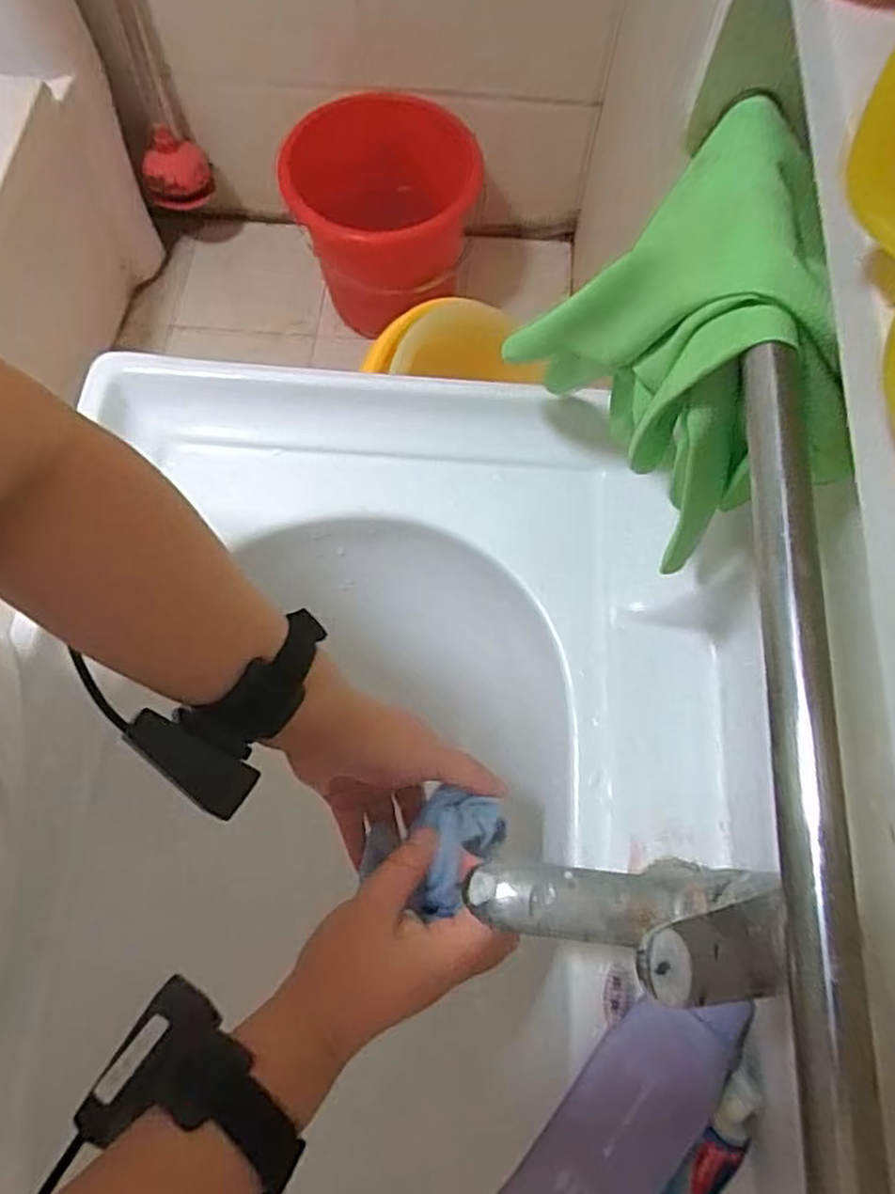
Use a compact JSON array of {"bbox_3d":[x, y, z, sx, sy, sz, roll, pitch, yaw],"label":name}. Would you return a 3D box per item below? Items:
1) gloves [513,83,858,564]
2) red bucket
[{"bbox_3d":[0.099,-0.109,0.326,0.079,0.164,0.155,-15,72,-6],"label":"gloves"},{"bbox_3d":[-0.122,-0.704,1.281,0.308,0.266,0.290,-23,73,-9],"label":"red bucket"}]

